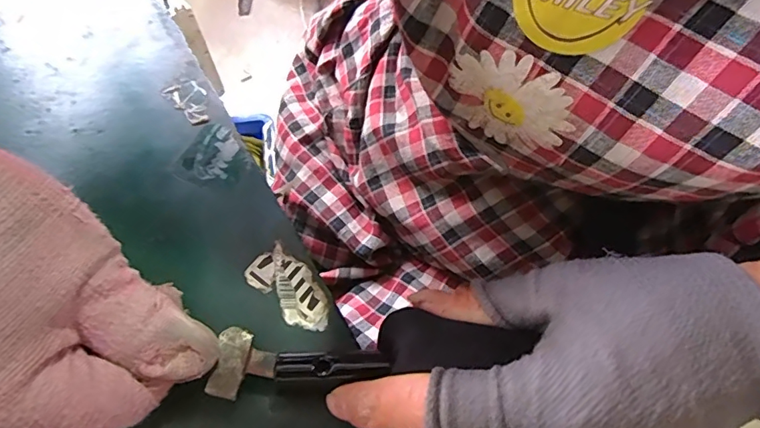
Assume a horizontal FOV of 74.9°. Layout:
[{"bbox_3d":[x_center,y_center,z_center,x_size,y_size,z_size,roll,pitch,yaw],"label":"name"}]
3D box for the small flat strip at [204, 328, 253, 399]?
[{"bbox_3d":[-0.056,0.055,0.186,0.012,0.004,0.025,9,62,2],"label":"small flat strip"}]

